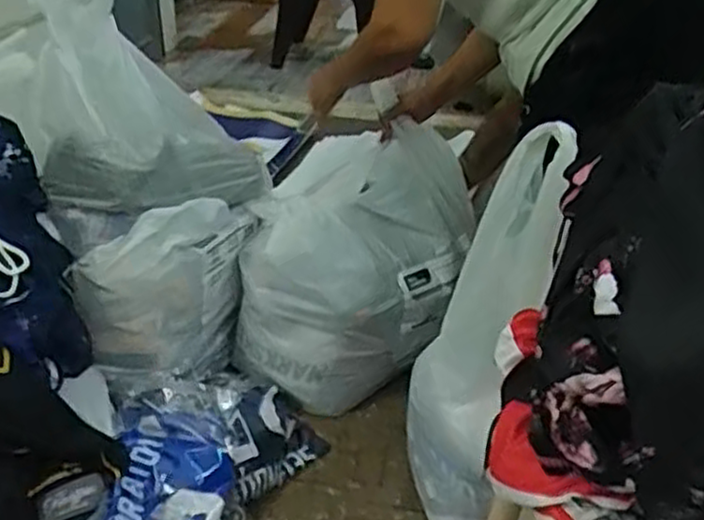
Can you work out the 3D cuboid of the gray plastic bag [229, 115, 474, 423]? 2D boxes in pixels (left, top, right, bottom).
[{"bbox_3d":[-0.009,0.017,1.447,0.438,0.445,0.314,-10,34,-17],"label":"gray plastic bag"}]

